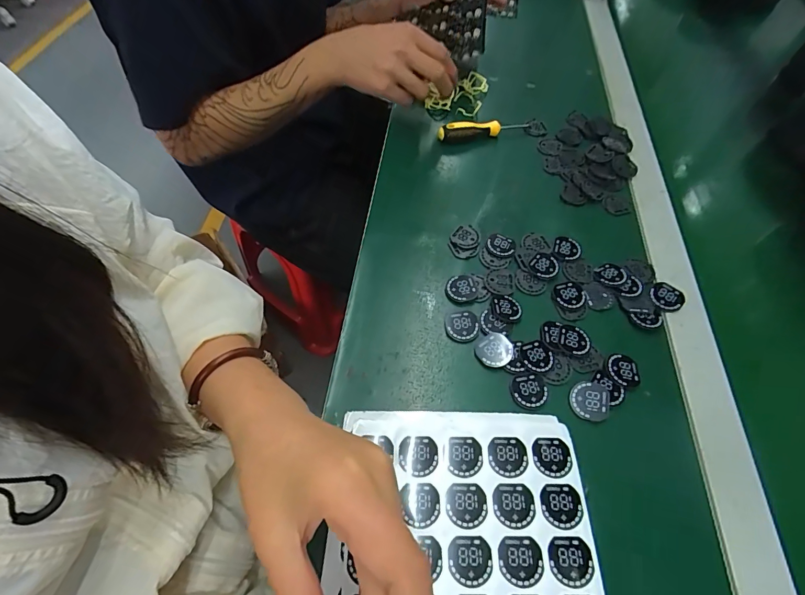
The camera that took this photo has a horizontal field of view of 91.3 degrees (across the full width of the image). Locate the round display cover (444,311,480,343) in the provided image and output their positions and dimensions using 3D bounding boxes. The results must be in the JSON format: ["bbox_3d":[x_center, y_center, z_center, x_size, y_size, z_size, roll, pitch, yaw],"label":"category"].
[{"bbox_3d":[0.055,0.025,0.360,0.031,0.004,0.031,0,59,-1],"label":"round display cover"}]

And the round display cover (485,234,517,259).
[{"bbox_3d":[0.103,-0.054,0.411,0.031,0.004,0.027,13,60,7],"label":"round display cover"}]

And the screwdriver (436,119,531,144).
[{"bbox_3d":[0.102,-0.213,0.496,0.117,0.025,0.015,-14,60,-9],"label":"screwdriver"}]

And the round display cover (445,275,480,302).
[{"bbox_3d":[0.058,-0.009,0.380,0.030,0.004,0.029,0,59,-1],"label":"round display cover"}]

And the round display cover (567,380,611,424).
[{"bbox_3d":[0.155,0.086,0.326,0.031,0.004,0.031,-4,68,11],"label":"round display cover"}]

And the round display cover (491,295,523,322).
[{"bbox_3d":[0.098,0.009,0.369,0.028,0.004,0.029,0,59,-1],"label":"round display cover"}]

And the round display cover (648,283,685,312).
[{"bbox_3d":[0.257,0.001,0.382,0.031,0.005,0.029,0,59,-1],"label":"round display cover"}]

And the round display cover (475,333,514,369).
[{"bbox_3d":[0.082,0.046,0.346,0.029,0.004,0.031,0,59,-1],"label":"round display cover"}]

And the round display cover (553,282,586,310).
[{"bbox_3d":[0.161,-0.003,0.380,0.029,0.006,0.030,0,59,-1],"label":"round display cover"}]

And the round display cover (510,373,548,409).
[{"bbox_3d":[0.106,0.078,0.330,0.032,0.004,0.030,0,59,-1],"label":"round display cover"}]

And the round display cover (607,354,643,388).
[{"bbox_3d":[0.193,0.062,0.341,0.030,0.006,0.029,0,59,-1],"label":"round display cover"}]

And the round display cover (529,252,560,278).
[{"bbox_3d":[0.145,-0.033,0.399,0.028,0.004,0.033,34,64,18],"label":"round display cover"}]

